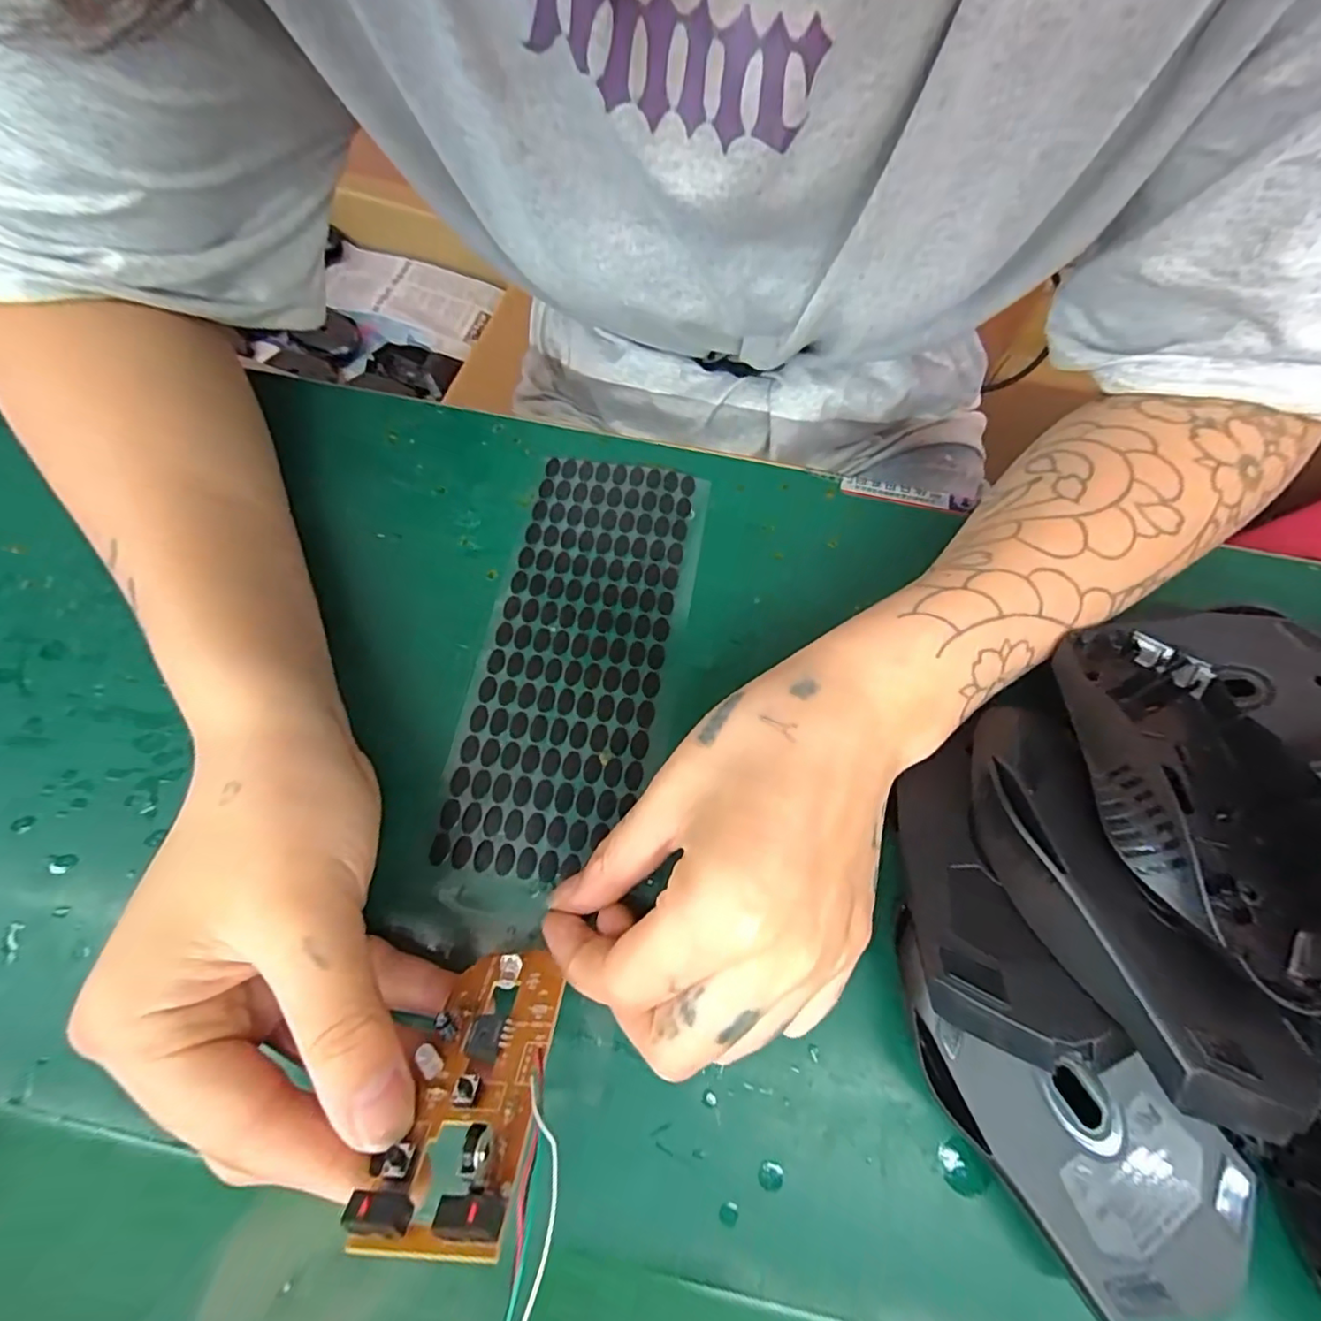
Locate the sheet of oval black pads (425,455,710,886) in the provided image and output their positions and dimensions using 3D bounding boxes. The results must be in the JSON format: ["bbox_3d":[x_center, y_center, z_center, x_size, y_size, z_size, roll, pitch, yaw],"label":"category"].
[{"bbox_3d":[-0.033,-0.006,0.241,0.076,0.004,0.182,11,70,4],"label":"sheet of oval black pads"}]

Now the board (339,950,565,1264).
[{"bbox_3d":[-0.048,0.106,0.151,0.034,0.008,0.067,-5,30,11],"label":"board"}]

